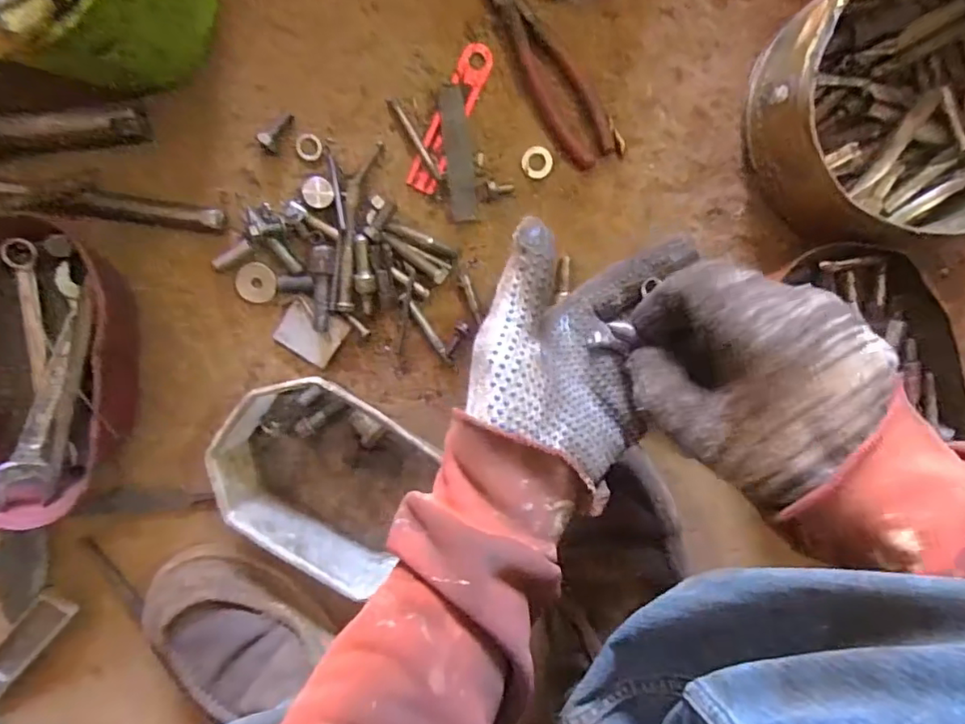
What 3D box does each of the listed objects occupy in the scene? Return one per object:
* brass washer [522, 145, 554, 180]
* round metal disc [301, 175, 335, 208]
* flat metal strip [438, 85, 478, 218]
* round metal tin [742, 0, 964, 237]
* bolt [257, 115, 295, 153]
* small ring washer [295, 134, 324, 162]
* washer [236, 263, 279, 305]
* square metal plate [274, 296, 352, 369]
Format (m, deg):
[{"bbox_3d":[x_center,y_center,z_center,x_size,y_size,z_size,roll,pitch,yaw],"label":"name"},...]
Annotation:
[{"bbox_3d":[0.043,-0.154,0.432,0.024,0.004,0.024,-12,104,-1],"label":"brass washer"},{"bbox_3d":[-0.123,-0.127,0.421,0.023,0.013,0.022,23,99,-8],"label":"round metal disc"},{"bbox_3d":[-0.018,-0.155,0.418,0.020,0.004,0.095,-8,104,-7],"label":"flat metal strip"},{"bbox_3d":[0.300,-0.182,0.398,0.195,0.087,0.176,-12,103,-2],"label":"round metal tin"},{"bbox_3d":[-0.153,-0.173,0.419,0.013,0.010,0.032,41,80,-7],"label":"bolt"},{"bbox_3d":[-0.132,-0.163,0.424,0.020,0.004,0.020,-1,102,-3],"label":"small ring washer"},{"bbox_3d":[-0.179,-0.062,0.442,0.031,0.004,0.031,-2,104,-9],"label":"washer"},{"bbox_3d":[-0.137,-0.025,0.450,0.048,0.004,0.046,36,99,-10],"label":"square metal plate"}]

